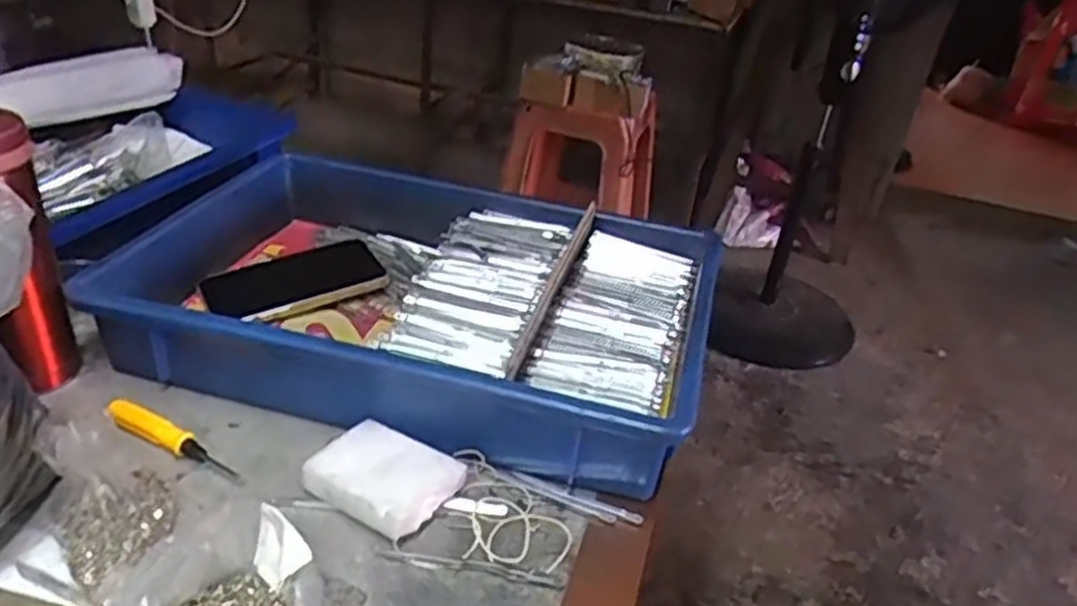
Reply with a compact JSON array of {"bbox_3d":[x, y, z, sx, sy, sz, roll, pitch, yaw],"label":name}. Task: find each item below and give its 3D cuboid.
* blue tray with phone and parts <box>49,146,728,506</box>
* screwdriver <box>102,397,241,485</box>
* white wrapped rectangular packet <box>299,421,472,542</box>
[{"bbox_3d":[-0.089,-0.005,0.629,0.419,0.076,0.284,12,31,8],"label":"blue tray with phone and parts"},{"bbox_3d":[-0.237,0.089,0.518,0.109,0.014,0.021,18,32,16],"label":"screwdriver"},{"bbox_3d":[-0.097,0.107,0.493,0.086,0.020,0.061,22,34,23],"label":"white wrapped rectangular packet"}]

